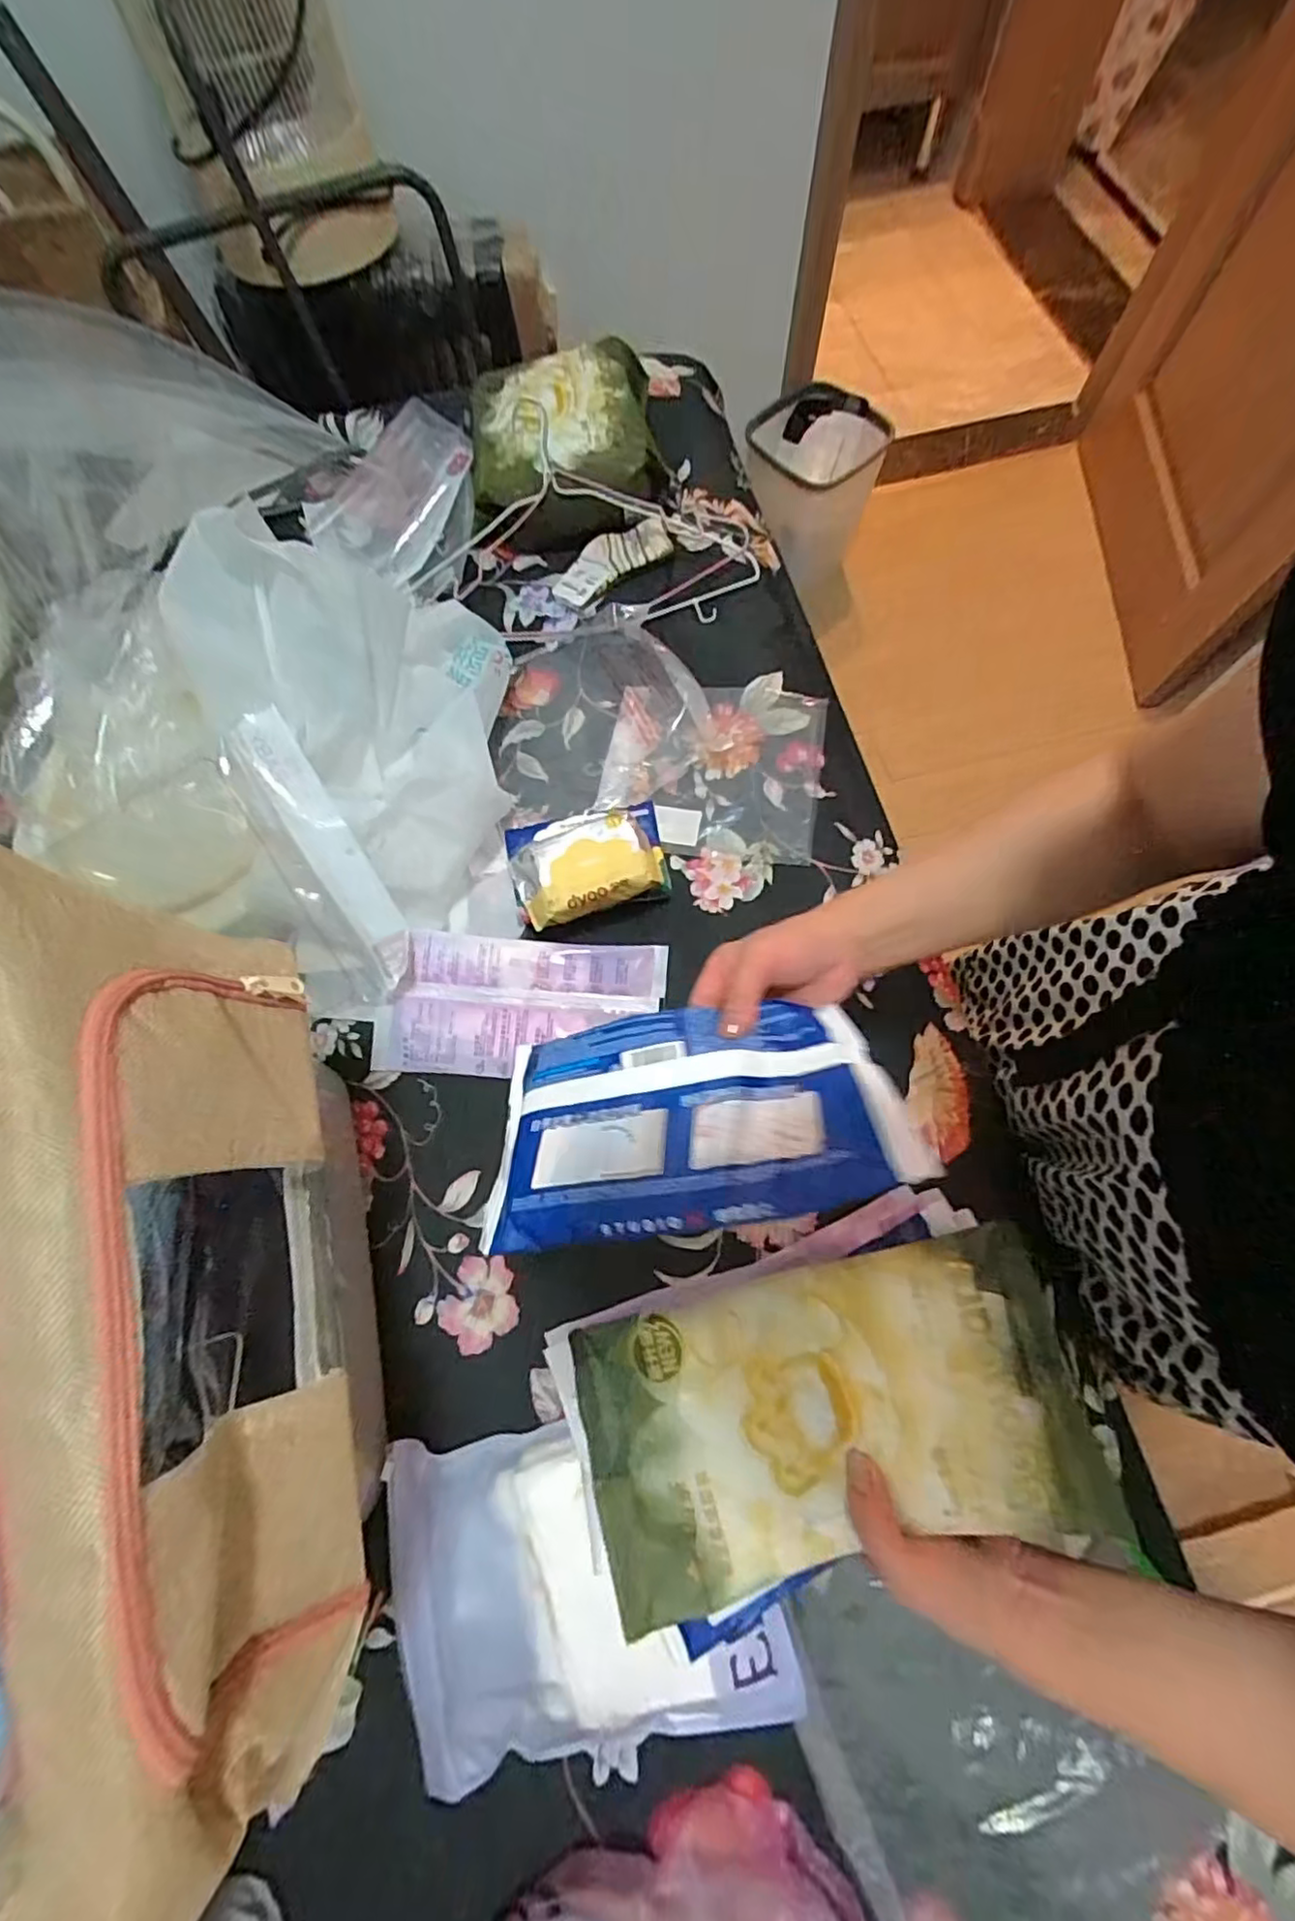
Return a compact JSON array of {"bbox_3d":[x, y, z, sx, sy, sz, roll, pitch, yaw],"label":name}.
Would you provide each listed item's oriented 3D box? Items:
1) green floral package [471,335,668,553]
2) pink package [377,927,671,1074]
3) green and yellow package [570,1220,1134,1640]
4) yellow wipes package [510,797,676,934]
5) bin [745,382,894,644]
[{"bbox_3d":[-0.098,-0.613,0.787,0.223,0.108,0.193,-9,72,-1],"label":"green floral package"},{"bbox_3d":[-0.121,0.043,0.620,0.268,0.037,0.127,3,72,2],"label":"pink package"},{"bbox_3d":[0.091,0.232,0.334,0.240,0.032,0.134,-13,72,-3],"label":"green and yellow package"},{"bbox_3d":[-0.056,-0.094,0.639,0.150,0.069,0.113,-13,72,-3],"label":"yellow wipes package"},{"bbox_3d":[0.346,-0.974,1.440,0.288,0.405,0.302,3,72,2],"label":"bin"}]

